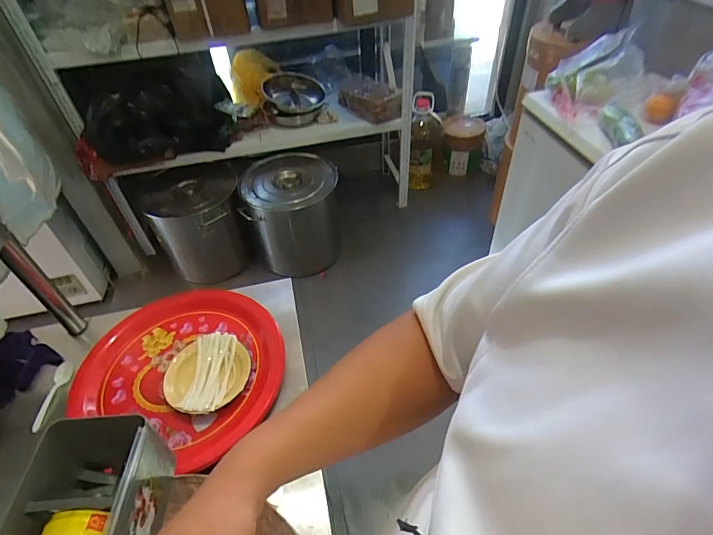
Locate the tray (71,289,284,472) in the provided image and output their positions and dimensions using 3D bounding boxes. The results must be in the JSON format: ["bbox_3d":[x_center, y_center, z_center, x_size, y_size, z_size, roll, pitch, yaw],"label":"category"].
[{"bbox_3d":[-0.320,0.169,0.791,0.382,0.034,0.320,16,49,18],"label":"tray"}]

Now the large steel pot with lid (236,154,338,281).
[{"bbox_3d":[-0.293,-0.246,1.957,0.413,0.418,0.499,-8,46,-4],"label":"large steel pot with lid"}]

